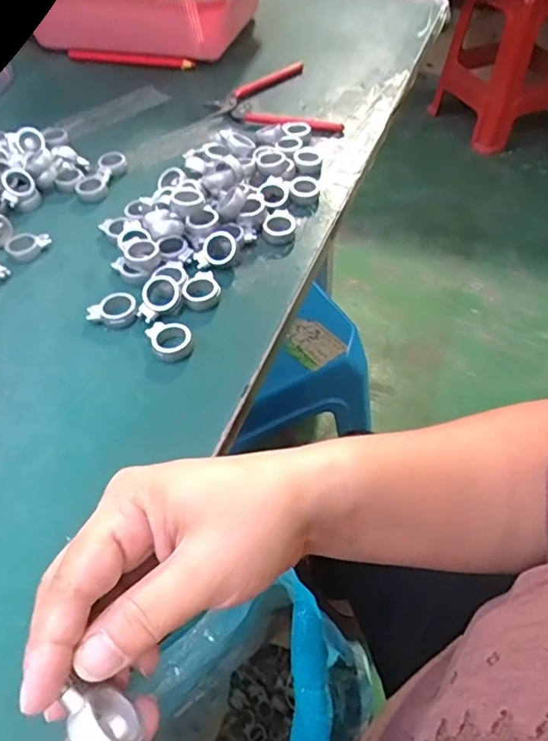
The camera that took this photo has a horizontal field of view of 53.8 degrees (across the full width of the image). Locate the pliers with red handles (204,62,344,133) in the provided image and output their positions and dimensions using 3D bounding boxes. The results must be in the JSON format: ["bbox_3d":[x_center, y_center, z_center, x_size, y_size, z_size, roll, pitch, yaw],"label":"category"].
[{"bbox_3d":[-0.007,-0.274,0.552,0.111,0.012,0.148,-12,51,-7],"label":"pliers with red handles"}]

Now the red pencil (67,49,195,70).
[{"bbox_3d":[-0.168,-0.370,0.638,0.158,0.012,0.014,11,52,12],"label":"red pencil"}]

